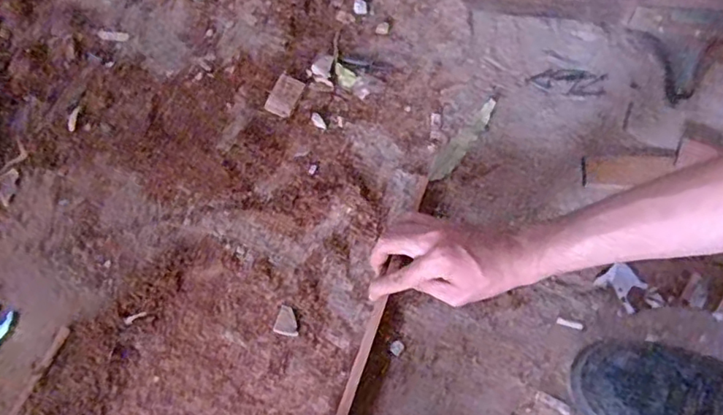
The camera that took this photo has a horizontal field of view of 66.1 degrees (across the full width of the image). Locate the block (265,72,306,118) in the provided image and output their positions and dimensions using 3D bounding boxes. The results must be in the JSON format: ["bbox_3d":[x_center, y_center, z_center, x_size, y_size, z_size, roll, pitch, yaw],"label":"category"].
[{"bbox_3d":[-0.088,-0.129,0.636,0.030,0.011,0.048,24,71,7],"label":"block"}]

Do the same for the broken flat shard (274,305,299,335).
[{"bbox_3d":[-0.073,0.114,0.558,0.024,0.005,0.027,16,70,5],"label":"broken flat shard"}]

